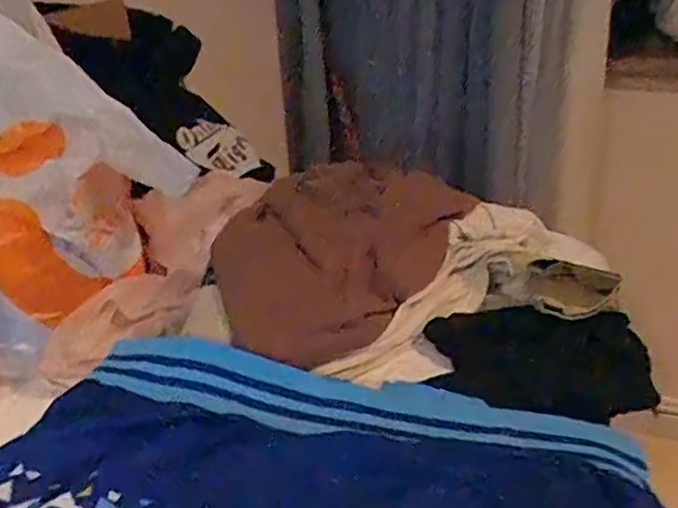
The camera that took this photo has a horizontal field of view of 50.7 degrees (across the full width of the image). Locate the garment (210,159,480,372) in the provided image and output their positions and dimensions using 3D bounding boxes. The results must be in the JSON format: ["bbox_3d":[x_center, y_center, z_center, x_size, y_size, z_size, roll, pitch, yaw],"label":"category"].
[{"bbox_3d":[-0.002,-0.008,0.649,0.156,0.098,0.282,13,28,28],"label":"garment"}]

